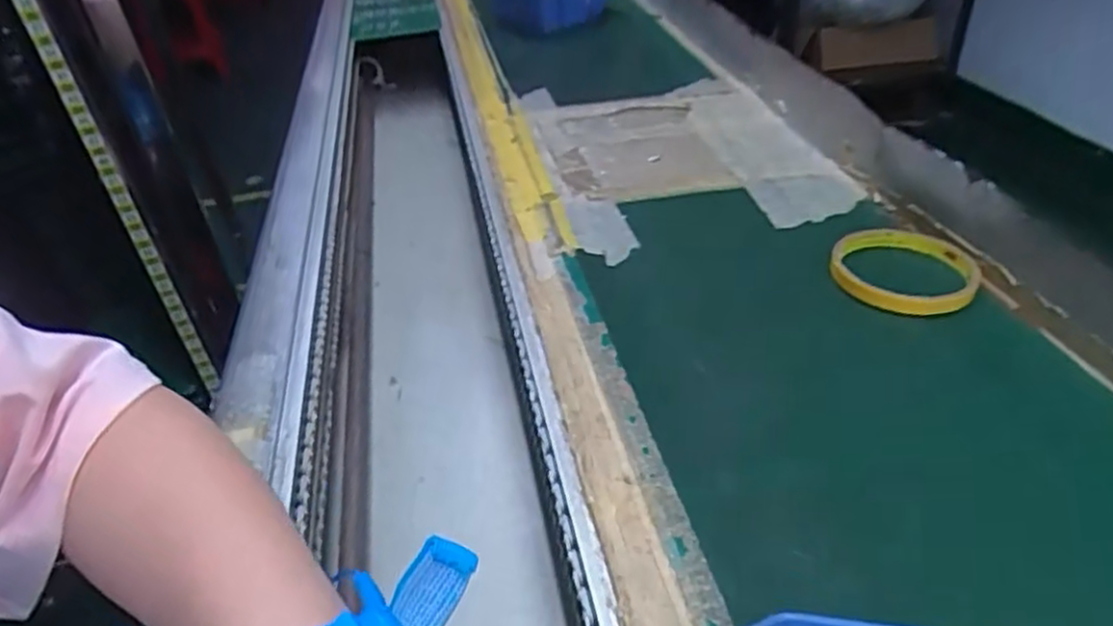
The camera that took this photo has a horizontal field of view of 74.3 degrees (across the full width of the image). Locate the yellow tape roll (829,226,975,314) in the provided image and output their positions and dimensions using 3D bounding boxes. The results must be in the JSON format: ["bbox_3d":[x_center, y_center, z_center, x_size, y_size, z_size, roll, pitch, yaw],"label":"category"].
[{"bbox_3d":[0.217,-0.028,0.462,0.082,0.015,0.079,-4,35,3],"label":"yellow tape roll"}]

